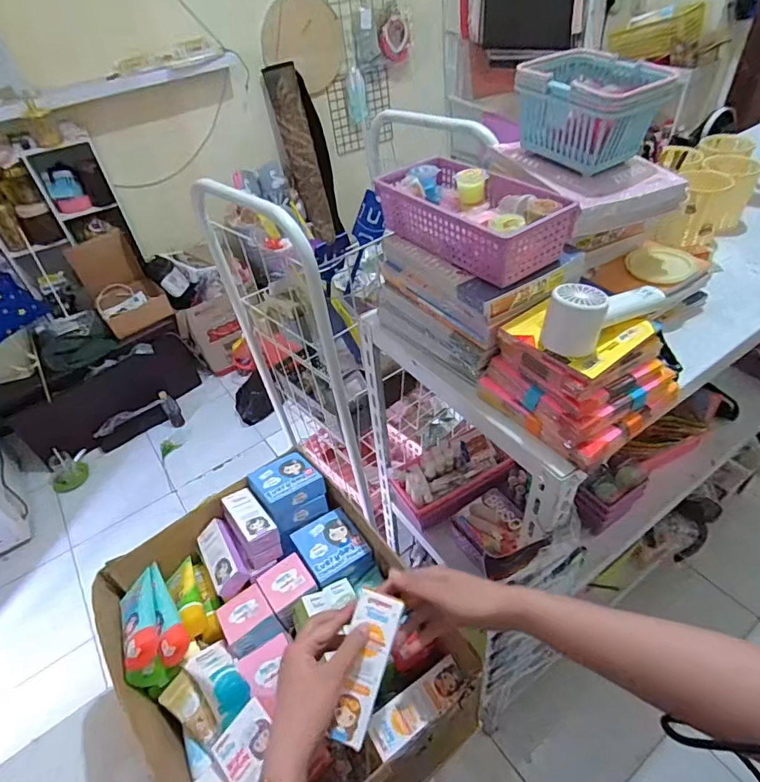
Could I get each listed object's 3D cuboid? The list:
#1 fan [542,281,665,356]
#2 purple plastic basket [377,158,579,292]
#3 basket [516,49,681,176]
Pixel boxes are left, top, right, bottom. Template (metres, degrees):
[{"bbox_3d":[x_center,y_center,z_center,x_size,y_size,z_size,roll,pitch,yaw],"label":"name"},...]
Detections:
[{"bbox_3d":[0.240,-0.093,0.516,0.148,0.062,0.045,-28,47,-19],"label":"fan"},{"bbox_3d":[0.111,-0.221,0.612,0.130,0.067,0.235,-29,48,-21],"label":"purple plastic basket"},{"bbox_3d":[0.258,-0.349,0.616,0.106,0.100,0.150,-29,48,-20],"label":"basket"}]

